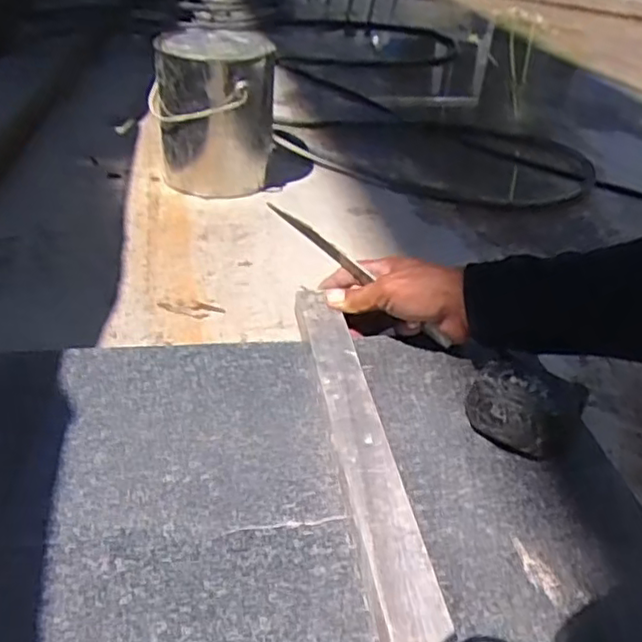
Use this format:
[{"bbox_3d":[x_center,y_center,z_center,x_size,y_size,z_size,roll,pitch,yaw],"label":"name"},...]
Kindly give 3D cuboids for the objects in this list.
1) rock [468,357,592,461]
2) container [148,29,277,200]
[{"bbox_3d":[0.161,0.070,0.532,0.081,0.045,0.074,21,37,21],"label":"rock"},{"bbox_3d":[-0.161,-0.304,0.980,0.177,0.192,0.153,1,35,-6],"label":"container"}]

